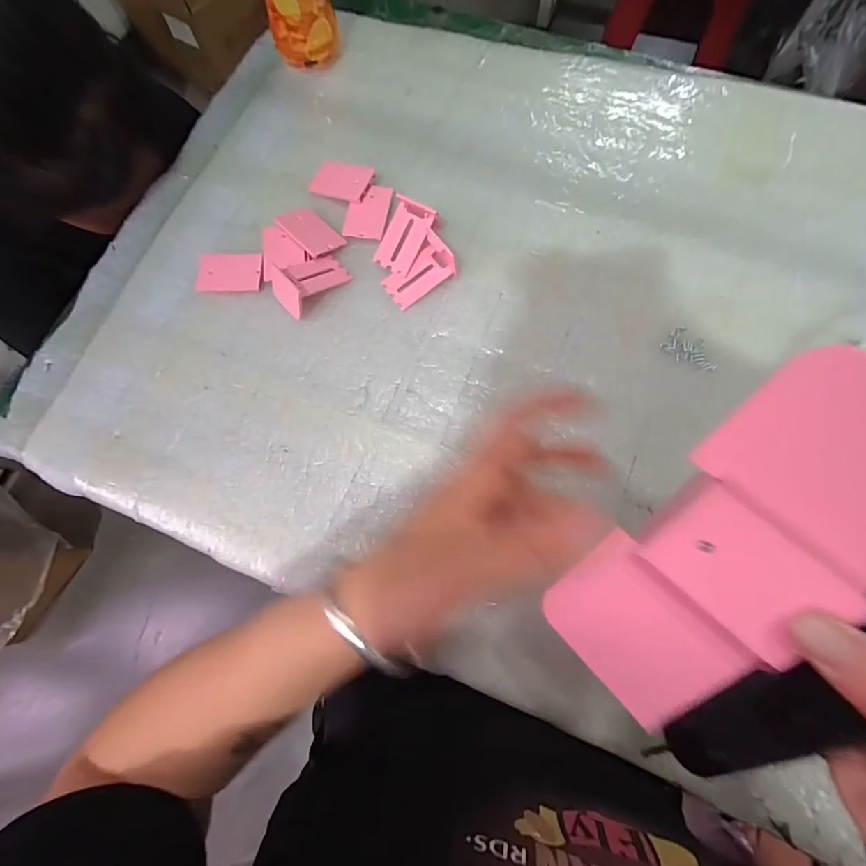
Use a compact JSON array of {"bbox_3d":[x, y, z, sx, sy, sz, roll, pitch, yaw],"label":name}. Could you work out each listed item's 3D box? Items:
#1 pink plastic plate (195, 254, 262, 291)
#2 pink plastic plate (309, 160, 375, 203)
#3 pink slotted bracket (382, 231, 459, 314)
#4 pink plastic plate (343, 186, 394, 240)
[{"bbox_3d":[-0.177,-0.140,0.362,0.057,0.004,0.037,2,74,8],"label":"pink plastic plate"},{"bbox_3d":[-0.081,-0.228,0.376,0.051,0.004,0.039,20,79,8],"label":"pink plastic plate"},{"bbox_3d":[-0.012,-0.138,0.355,0.062,0.018,0.038,-38,77,-7],"label":"pink slotted bracket"},{"bbox_3d":[-0.058,-0.197,0.373,0.036,0.006,0.055,9,76,5],"label":"pink plastic plate"}]

